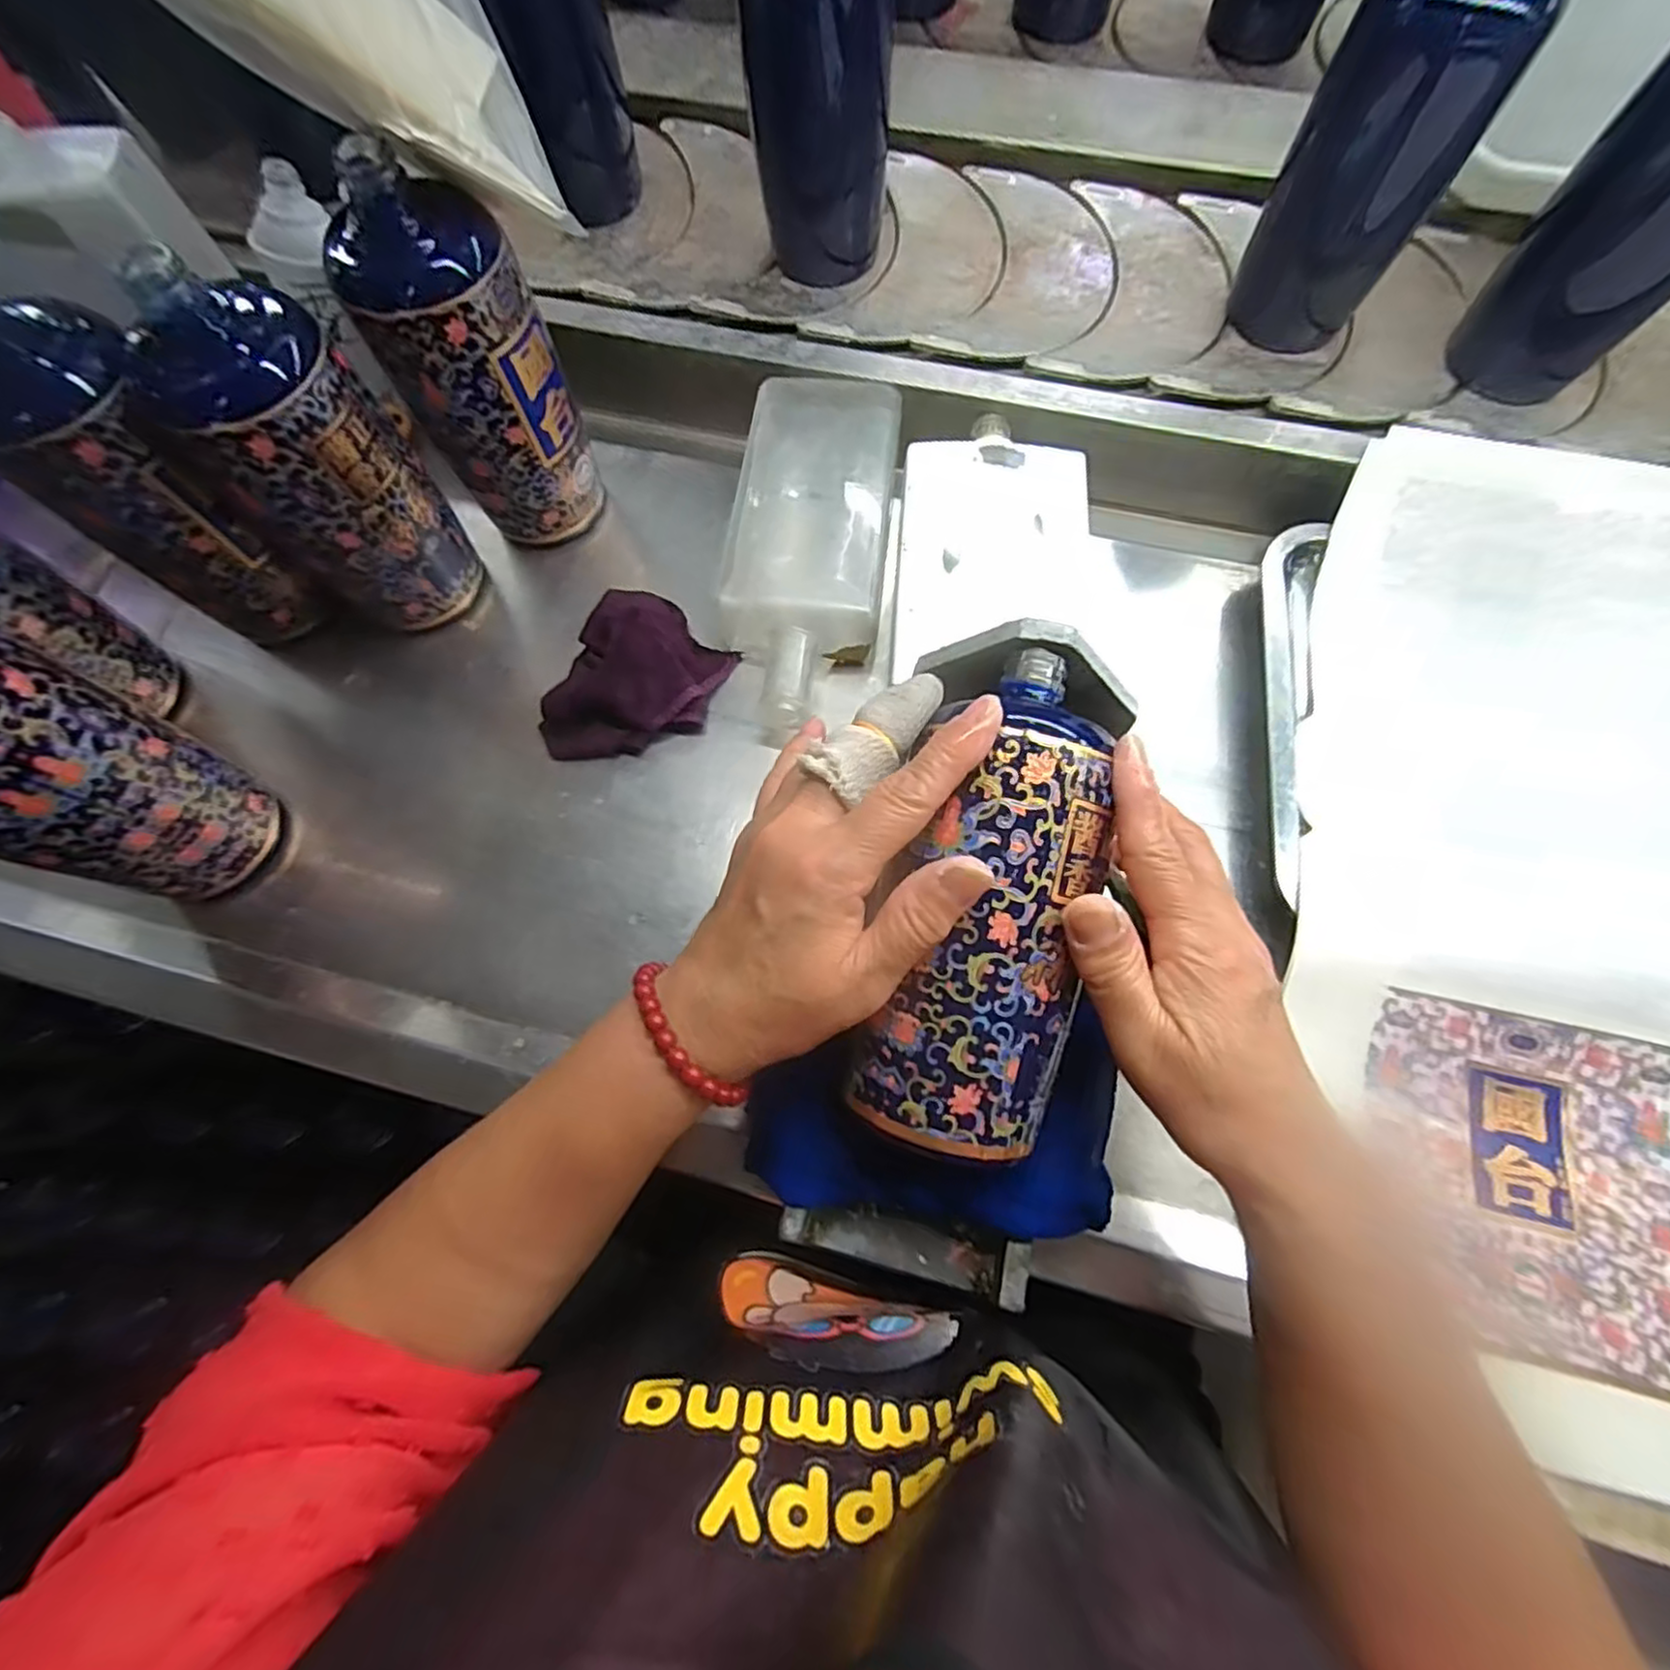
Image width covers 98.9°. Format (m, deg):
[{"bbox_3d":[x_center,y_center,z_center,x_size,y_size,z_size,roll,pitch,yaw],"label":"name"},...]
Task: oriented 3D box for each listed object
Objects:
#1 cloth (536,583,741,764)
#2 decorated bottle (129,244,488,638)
[{"bbox_3d":[-0.112,-0.088,0.398,0.079,0.039,0.106,28,77,10],"label":"cloth"},{"bbox_3d":[-0.256,-0.181,0.362,0.064,0.177,0.081,41,79,13],"label":"decorated bottle"}]

